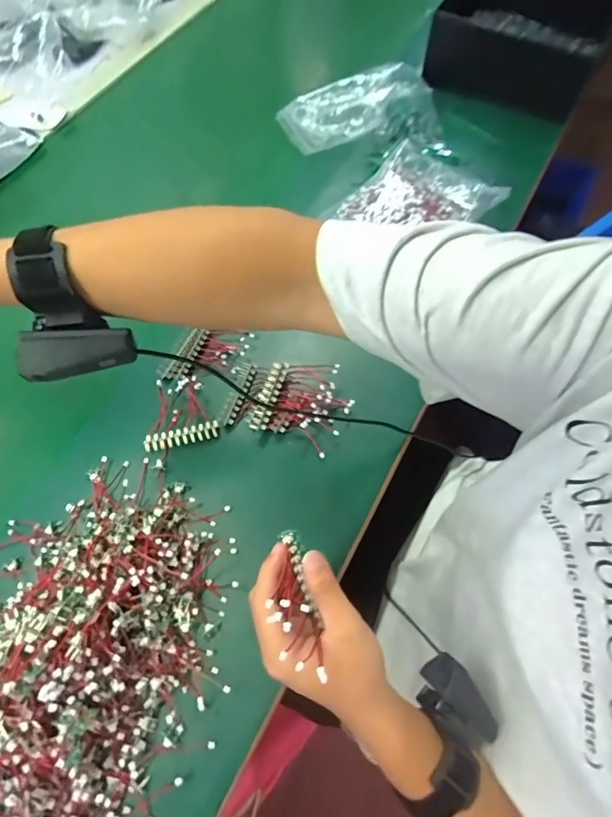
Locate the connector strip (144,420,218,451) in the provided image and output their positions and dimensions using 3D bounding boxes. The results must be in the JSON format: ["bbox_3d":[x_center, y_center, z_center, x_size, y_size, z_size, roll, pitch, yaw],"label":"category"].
[{"bbox_3d":[-0.124,0.028,0.452,0.073,0.010,0.016,-15,64,-4],"label":"connector strip"}]

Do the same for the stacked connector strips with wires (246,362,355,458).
[{"bbox_3d":[-0.002,-0.009,0.456,0.089,0.019,0.083,17,66,11],"label":"stacked connector strips with wires"}]

